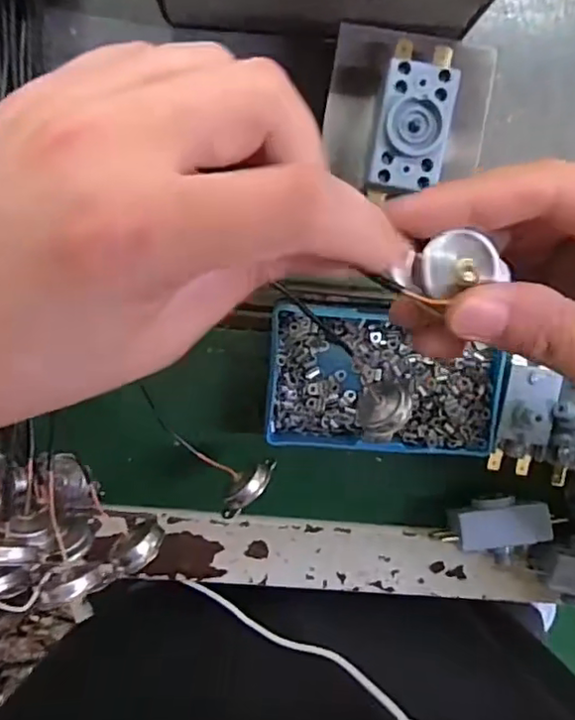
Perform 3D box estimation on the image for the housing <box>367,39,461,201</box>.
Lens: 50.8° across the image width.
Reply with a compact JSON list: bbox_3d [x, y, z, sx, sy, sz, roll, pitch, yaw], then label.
[{"bbox_3d":[0.049,-0.093,0.239,0.027,0.021,0.061,9,99,-4],"label":"housing"}]

